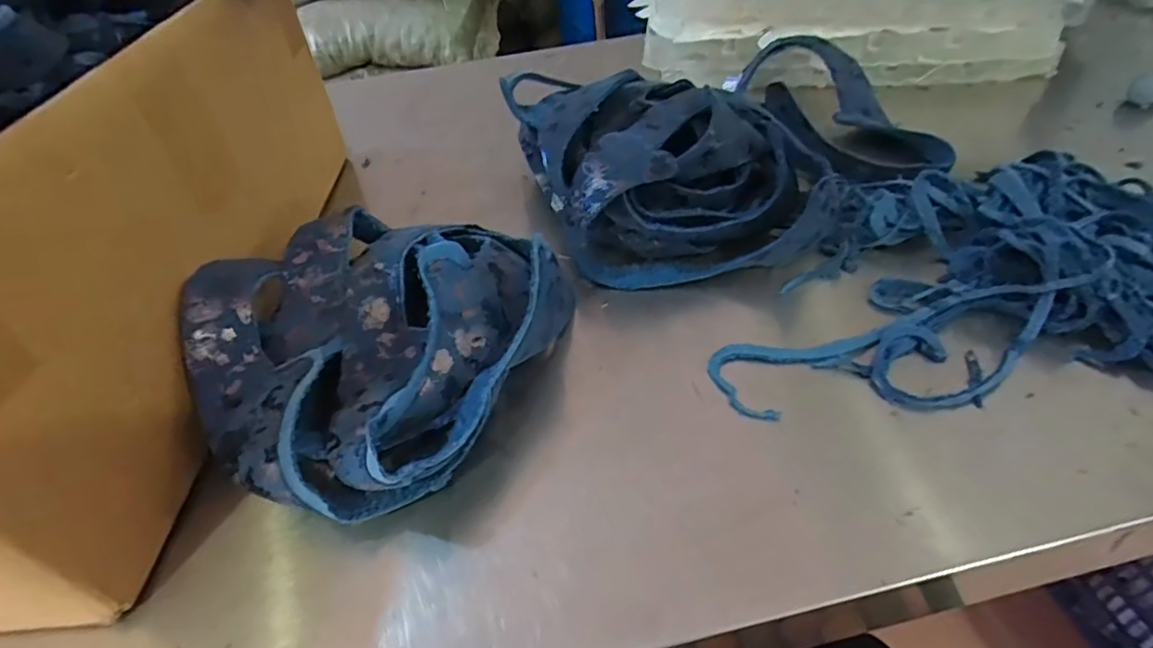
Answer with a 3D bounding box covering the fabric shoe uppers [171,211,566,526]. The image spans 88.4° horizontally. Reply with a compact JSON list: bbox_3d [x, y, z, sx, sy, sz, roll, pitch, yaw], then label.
[{"bbox_3d":[-0.125,0.002,0.383,0.196,0.075,0.237,14,47,20],"label":"fabric shoe uppers"}]

